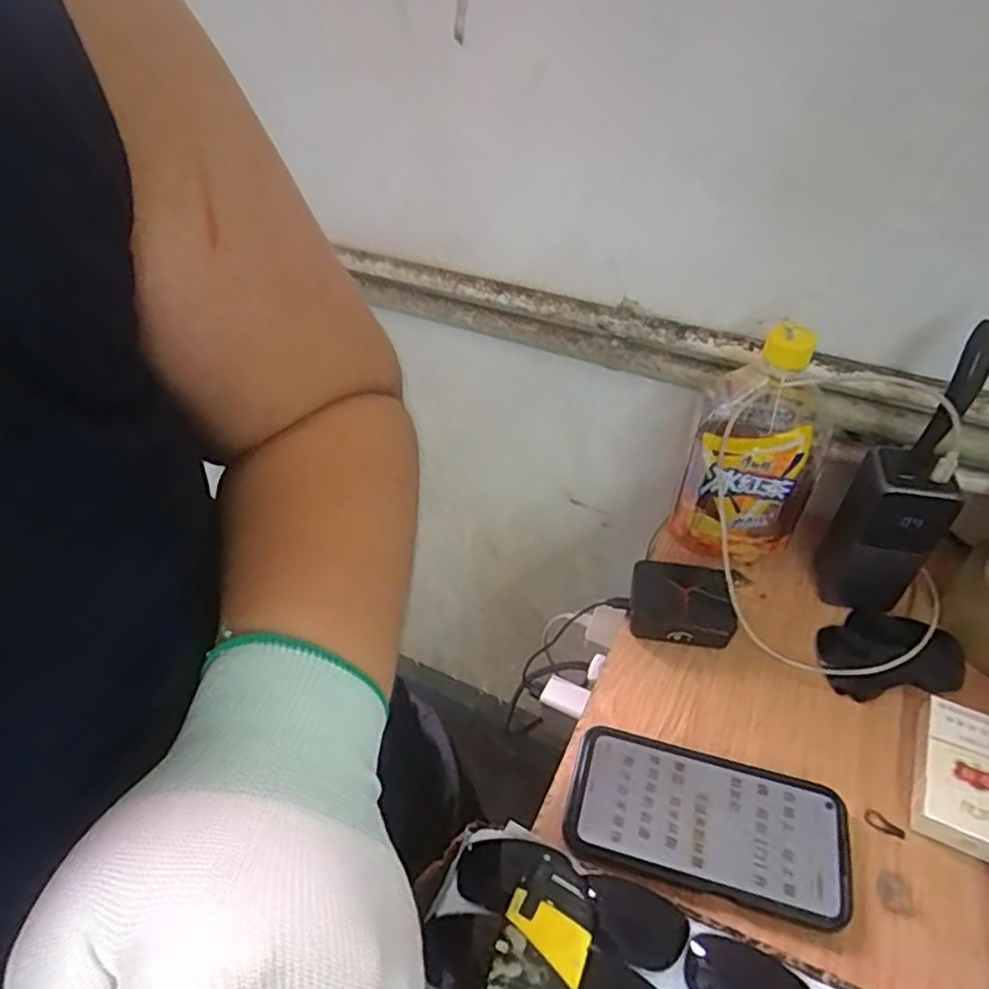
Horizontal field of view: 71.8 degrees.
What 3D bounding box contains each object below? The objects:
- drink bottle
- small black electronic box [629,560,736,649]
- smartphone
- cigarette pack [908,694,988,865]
[{"bbox_3d":[0.202,-0.040,0.519,0.089,0.187,0.092,21,49,20],"label":"drink bottle"},{"bbox_3d":[0.141,0.084,0.520,0.073,0.035,0.054,6,46,6],"label":"small black electronic box"},{"bbox_3d":[0.129,0.201,0.422,0.162,0.016,0.082,10,46,11],"label":"smartphone"},{"bbox_3d":[0.300,0.179,0.434,0.059,0.024,0.090,19,49,19],"label":"cigarette pack"}]

